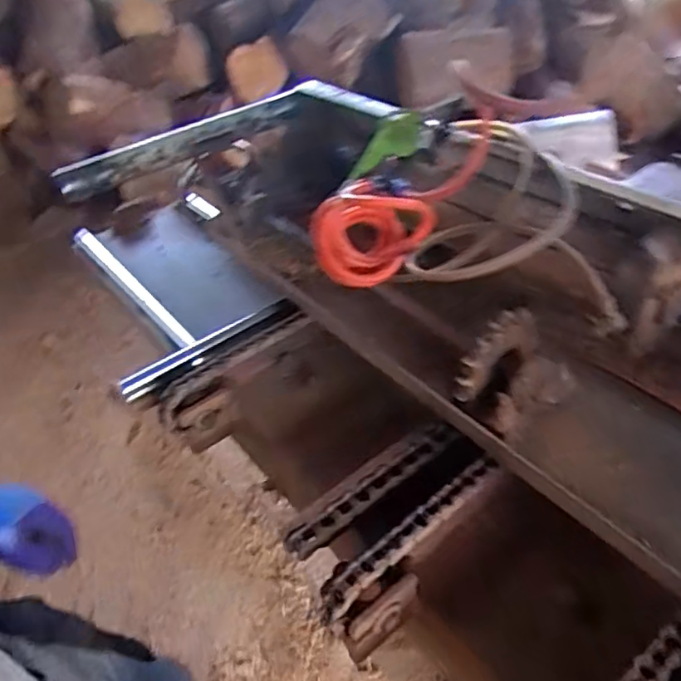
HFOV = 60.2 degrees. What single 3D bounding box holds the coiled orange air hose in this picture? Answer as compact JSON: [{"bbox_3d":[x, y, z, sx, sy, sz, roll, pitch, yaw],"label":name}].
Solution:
[{"bbox_3d":[0.052,-0.140,0.702,0.108,0.249,0.110,7,74,-25],"label":"coiled orange air hose"}]

